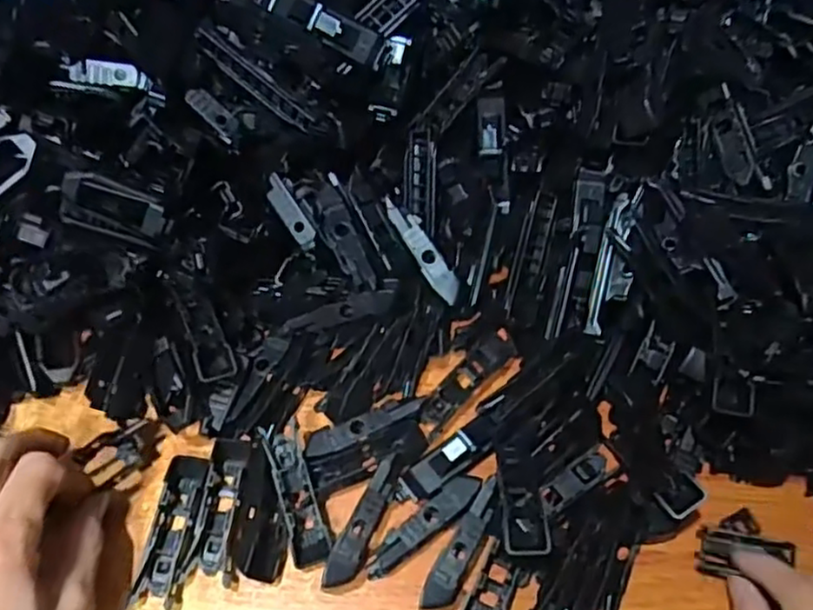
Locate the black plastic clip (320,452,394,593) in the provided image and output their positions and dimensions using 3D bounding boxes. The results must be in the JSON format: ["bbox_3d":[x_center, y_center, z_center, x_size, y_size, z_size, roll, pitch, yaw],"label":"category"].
[{"bbox_3d":[-0.020,0.104,0.320,0.016,0.016,0.063,20,61,9],"label":"black plastic clip"}]

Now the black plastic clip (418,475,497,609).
[{"bbox_3d":[0.026,0.113,0.316,0.015,0.017,0.065,26,62,12],"label":"black plastic clip"}]

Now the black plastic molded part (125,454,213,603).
[{"bbox_3d":[-0.109,0.105,0.320,0.021,0.012,0.067,9,60,3],"label":"black plastic molded part"}]

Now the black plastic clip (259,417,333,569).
[{"bbox_3d":[-0.053,0.091,0.324,0.017,0.016,0.065,-17,78,-10],"label":"black plastic clip"}]

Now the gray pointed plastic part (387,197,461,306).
[{"bbox_3d":[0.009,-0.029,0.356,0.014,0.007,0.061,-31,87,-2],"label":"gray pointed plastic part"}]

